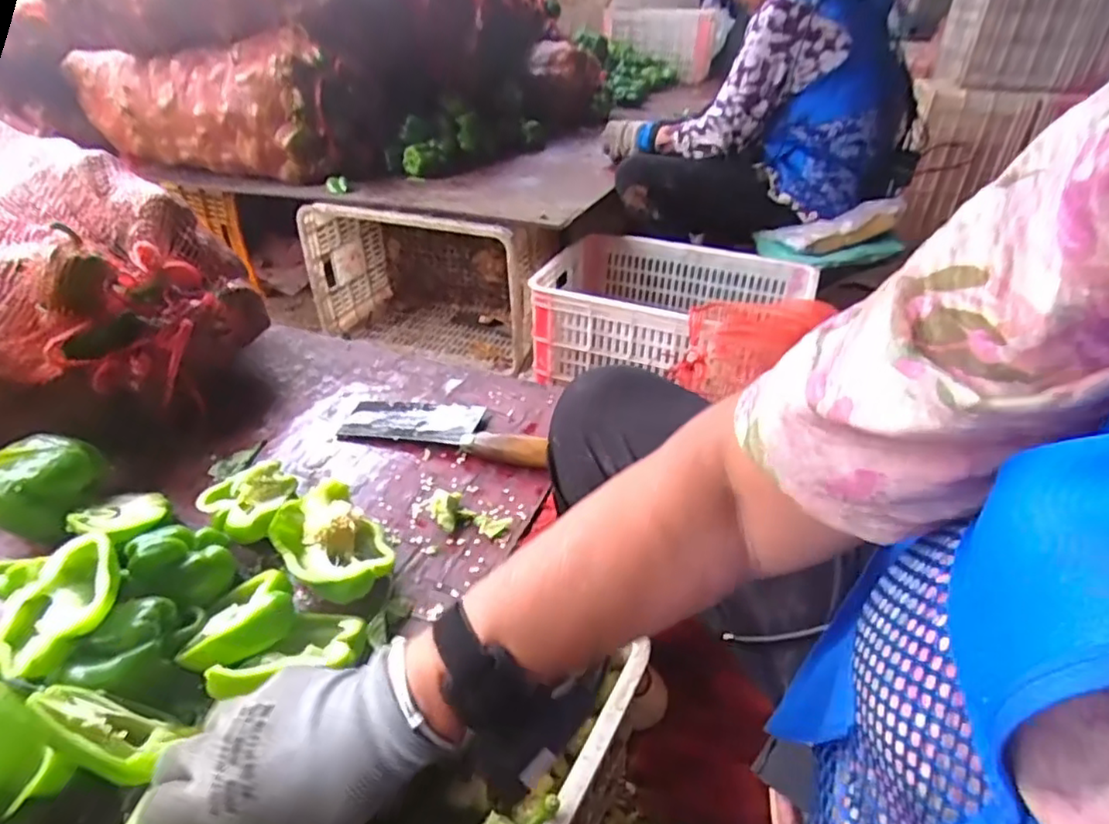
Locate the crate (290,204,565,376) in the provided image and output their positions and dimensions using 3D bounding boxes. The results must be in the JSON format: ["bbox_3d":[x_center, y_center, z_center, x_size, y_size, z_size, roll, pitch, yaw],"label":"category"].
[{"bbox_3d":[-0.274,-0.343,1.511,0.548,0.347,0.305,13,38,16],"label":"crate"}]

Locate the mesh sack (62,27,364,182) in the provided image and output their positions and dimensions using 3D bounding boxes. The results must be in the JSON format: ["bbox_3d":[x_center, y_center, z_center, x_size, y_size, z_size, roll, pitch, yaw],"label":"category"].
[{"bbox_3d":[-0.834,-0.755,1.519,0.740,0.257,0.274,20,40,24],"label":"mesh sack"}]

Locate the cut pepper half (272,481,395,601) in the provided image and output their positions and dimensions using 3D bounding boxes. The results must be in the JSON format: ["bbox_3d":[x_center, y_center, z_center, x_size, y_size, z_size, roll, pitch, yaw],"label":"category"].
[{"bbox_3d":[-0.178,0.113,0.509,0.078,0.060,0.094,-25,43,-31],"label":"cut pepper half"}]

